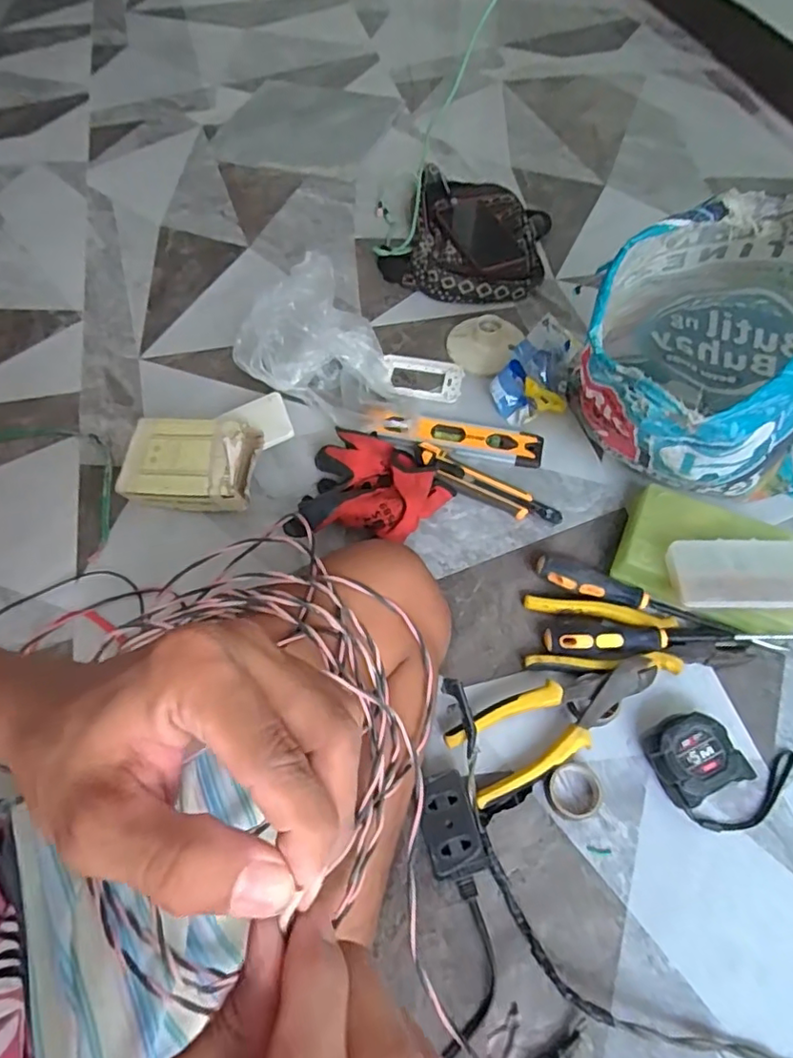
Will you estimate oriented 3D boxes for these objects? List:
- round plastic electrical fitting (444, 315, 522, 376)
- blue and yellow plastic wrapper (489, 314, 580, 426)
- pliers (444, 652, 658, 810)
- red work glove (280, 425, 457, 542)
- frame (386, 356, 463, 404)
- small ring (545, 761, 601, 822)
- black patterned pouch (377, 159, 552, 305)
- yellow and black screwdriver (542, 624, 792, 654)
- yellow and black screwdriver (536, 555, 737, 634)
[{"bbox_3d":[0.111,-0.246,0.762,0.087,0.037,0.083,0,59,1],"label":"round plastic electrical fitting"},{"bbox_3d":[0.170,-0.195,0.715,0.091,0.054,0.135,13,60,9],"label":"blue and yellow plastic wrapper"},{"bbox_3d":[0.143,0.169,0.516,0.191,0.032,0.065,-23,61,-13],"label":"pliers"},{"bbox_3d":[-0.025,-0.045,0.632,0.164,0.056,0.140,-2,59,-1],"label":"red work glove"},{"bbox_3d":[0.033,-0.196,0.750,0.103,0.009,0.070,13,60,9],"label":"frame"},{"bbox_3d":[0.149,0.221,0.490,0.044,0.015,0.043,0,59,1],"label":"small ring"},{"bbox_3d":[0.111,-0.435,0.874,0.231,0.037,0.260,15,60,10],"label":"black patterned pouch"},{"bbox_3d":[0.274,0.107,0.549,0.265,0.027,0.030,2,59,2],"label":"yellow and black screwdriver"},{"bbox_3d":[0.231,0.069,0.576,0.187,0.025,0.024,19,61,12],"label":"yellow and black screwdriver"}]

